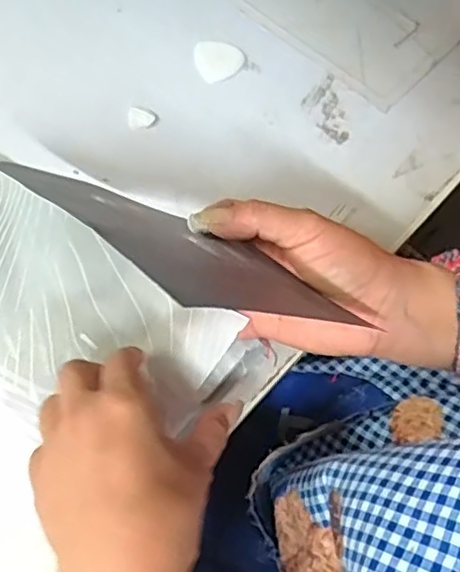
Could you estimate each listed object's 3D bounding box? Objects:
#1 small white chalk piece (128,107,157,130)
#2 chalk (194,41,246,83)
[{"bbox_3d":[-0.069,-0.133,0.493,0.022,0.004,0.018,-8,67,-6],"label":"small white chalk piece"},{"bbox_3d":[-0.011,-0.191,0.525,0.042,0.004,0.041,1,66,-2],"label":"chalk"}]

